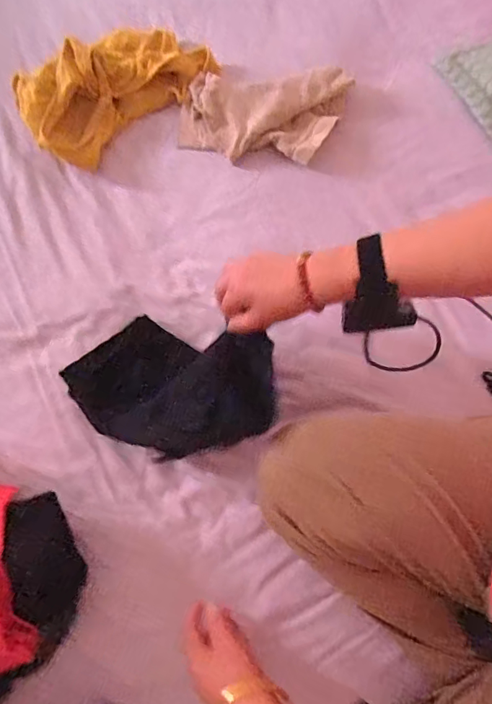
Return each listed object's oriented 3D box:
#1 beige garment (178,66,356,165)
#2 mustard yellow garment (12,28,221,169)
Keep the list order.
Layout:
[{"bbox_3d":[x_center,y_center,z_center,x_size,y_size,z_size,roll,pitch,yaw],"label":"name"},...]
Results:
[{"bbox_3d":[0.026,-0.329,0.680,0.230,0.043,0.132,-1,74,-2],"label":"beige garment"},{"bbox_3d":[-0.184,-0.378,0.681,0.276,0.066,0.149,-36,78,-11],"label":"mustard yellow garment"}]

